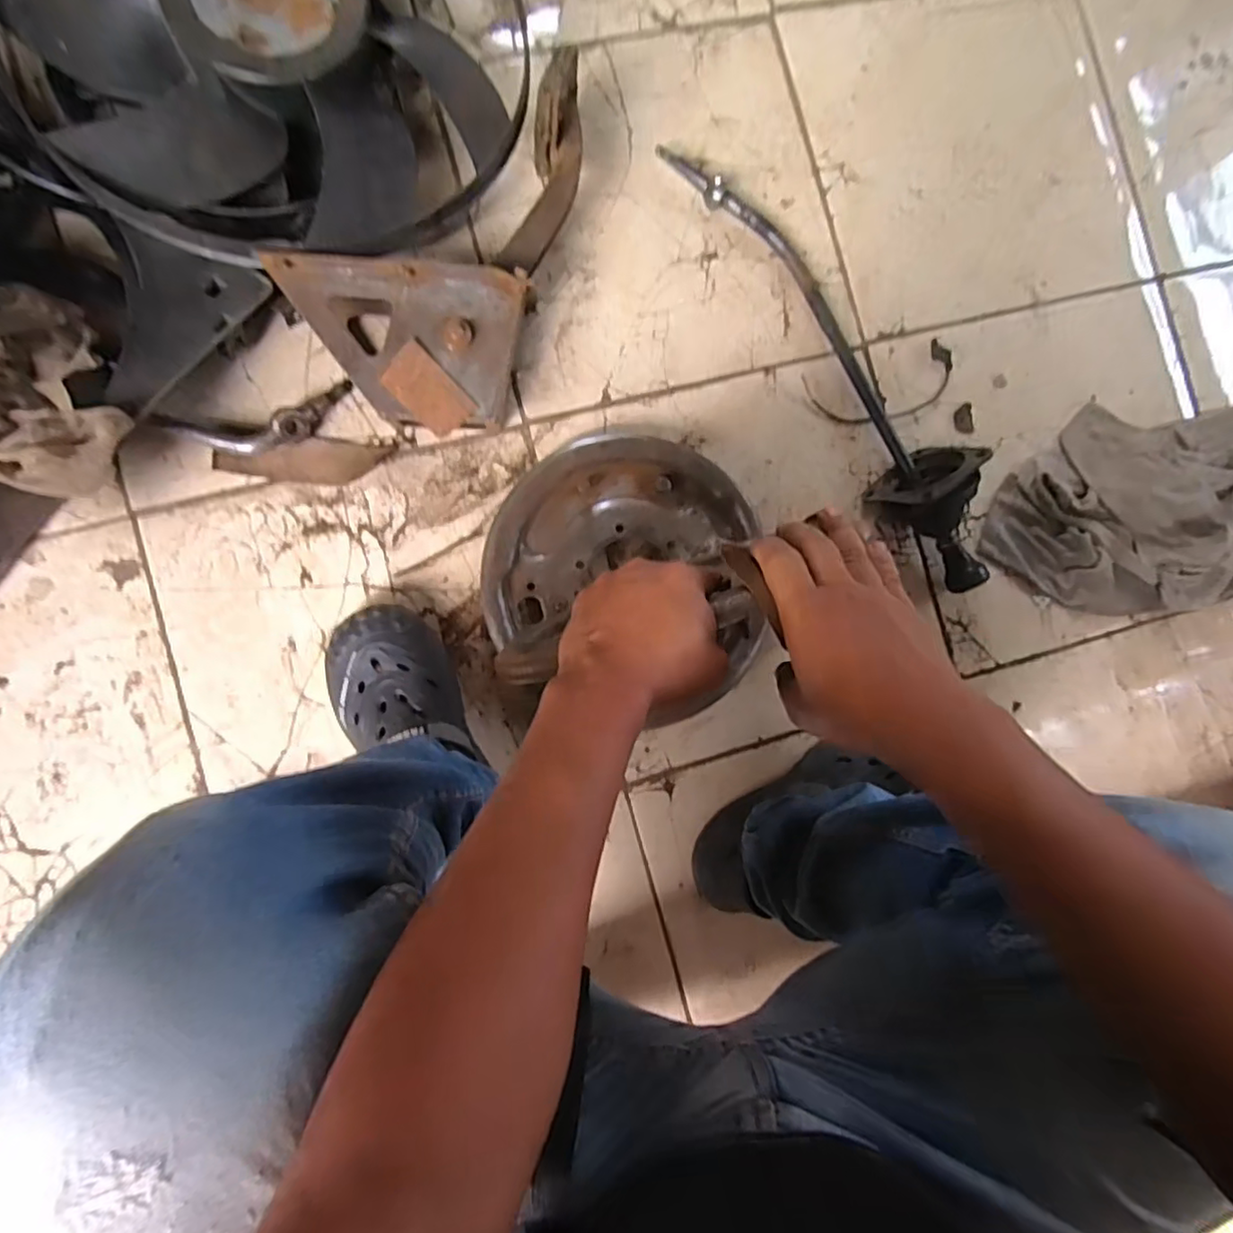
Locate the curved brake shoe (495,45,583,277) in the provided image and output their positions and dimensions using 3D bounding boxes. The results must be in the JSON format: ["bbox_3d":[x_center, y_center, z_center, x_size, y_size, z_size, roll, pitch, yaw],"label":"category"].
[{"bbox_3d":[-0.066,-0.435,0.618,0.050,0.056,0.191,15,105,-7],"label":"curved brake shoe"}]

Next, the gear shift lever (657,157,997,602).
[{"bbox_3d":[0.251,-0.285,0.682,0.119,0.094,0.584,-38,95,-6],"label":"gear shift lever"}]

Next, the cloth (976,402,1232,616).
[{"bbox_3d":[0.721,-0.156,0.745,0.556,0.071,0.254,-17,92,-7],"label":"cloth"}]

